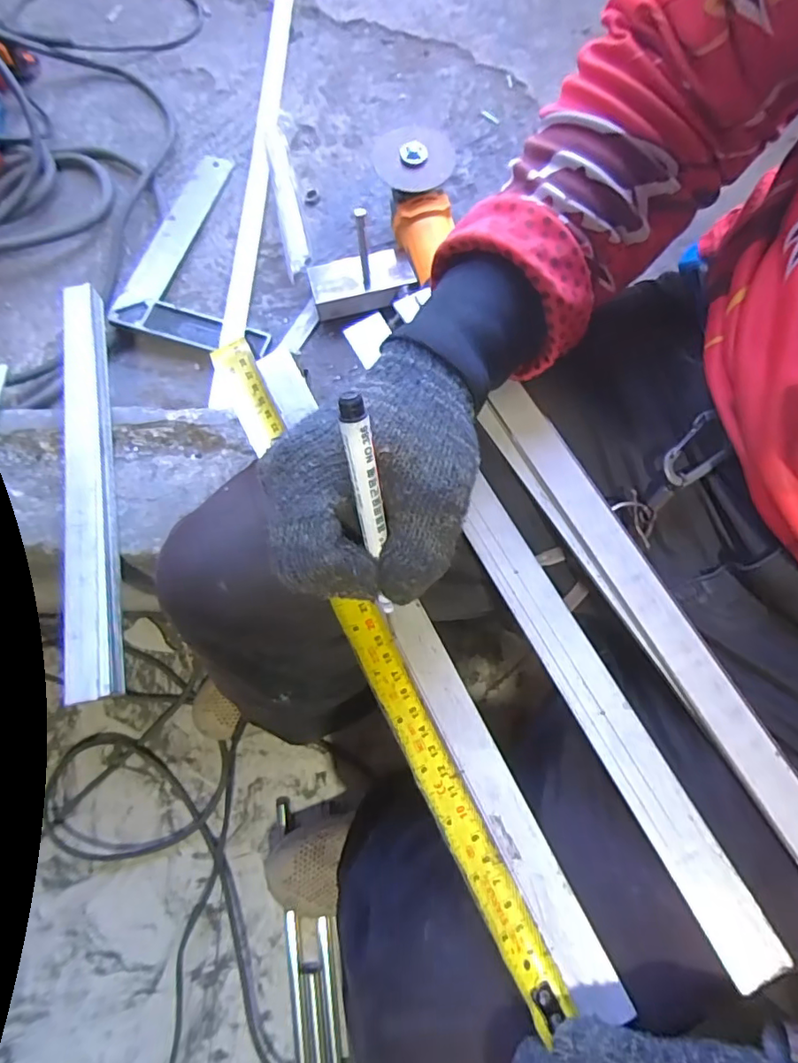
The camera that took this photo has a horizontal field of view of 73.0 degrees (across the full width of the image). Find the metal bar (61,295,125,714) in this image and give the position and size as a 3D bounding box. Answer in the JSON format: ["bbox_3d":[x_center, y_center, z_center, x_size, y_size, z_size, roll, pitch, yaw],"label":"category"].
[{"bbox_3d":[-0.271,-0.055,0.463,0.035,0.027,0.389,-12,76,-3],"label":"metal bar"}]

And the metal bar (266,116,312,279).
[{"bbox_3d":[-0.145,-0.431,0.696,0.029,0.027,0.247,-12,76,-3],"label":"metal bar"}]

